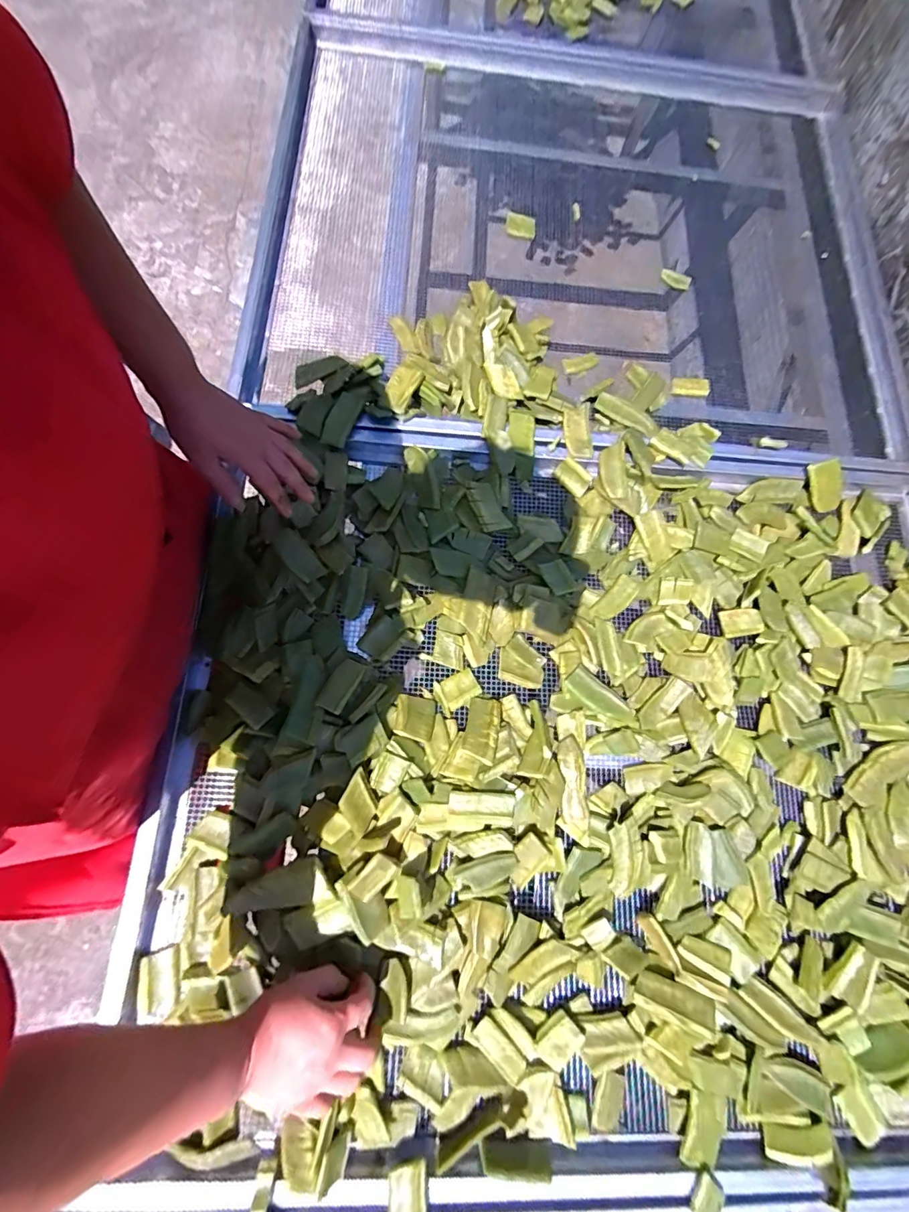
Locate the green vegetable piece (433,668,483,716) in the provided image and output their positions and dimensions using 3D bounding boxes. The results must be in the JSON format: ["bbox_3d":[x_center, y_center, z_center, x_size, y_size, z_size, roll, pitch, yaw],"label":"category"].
[{"bbox_3d":[0.004,0.101,0.568,0.051,0.010,0.040,-22,74,-7],"label":"green vegetable piece"}]

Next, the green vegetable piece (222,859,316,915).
[{"bbox_3d":[-0.177,0.276,0.467,0.084,0.016,0.039,-10,73,-3],"label":"green vegetable piece"}]

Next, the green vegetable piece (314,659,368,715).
[{"bbox_3d":[-0.125,0.087,0.534,0.031,0.007,0.069,40,43,-13],"label":"green vegetable piece"}]

